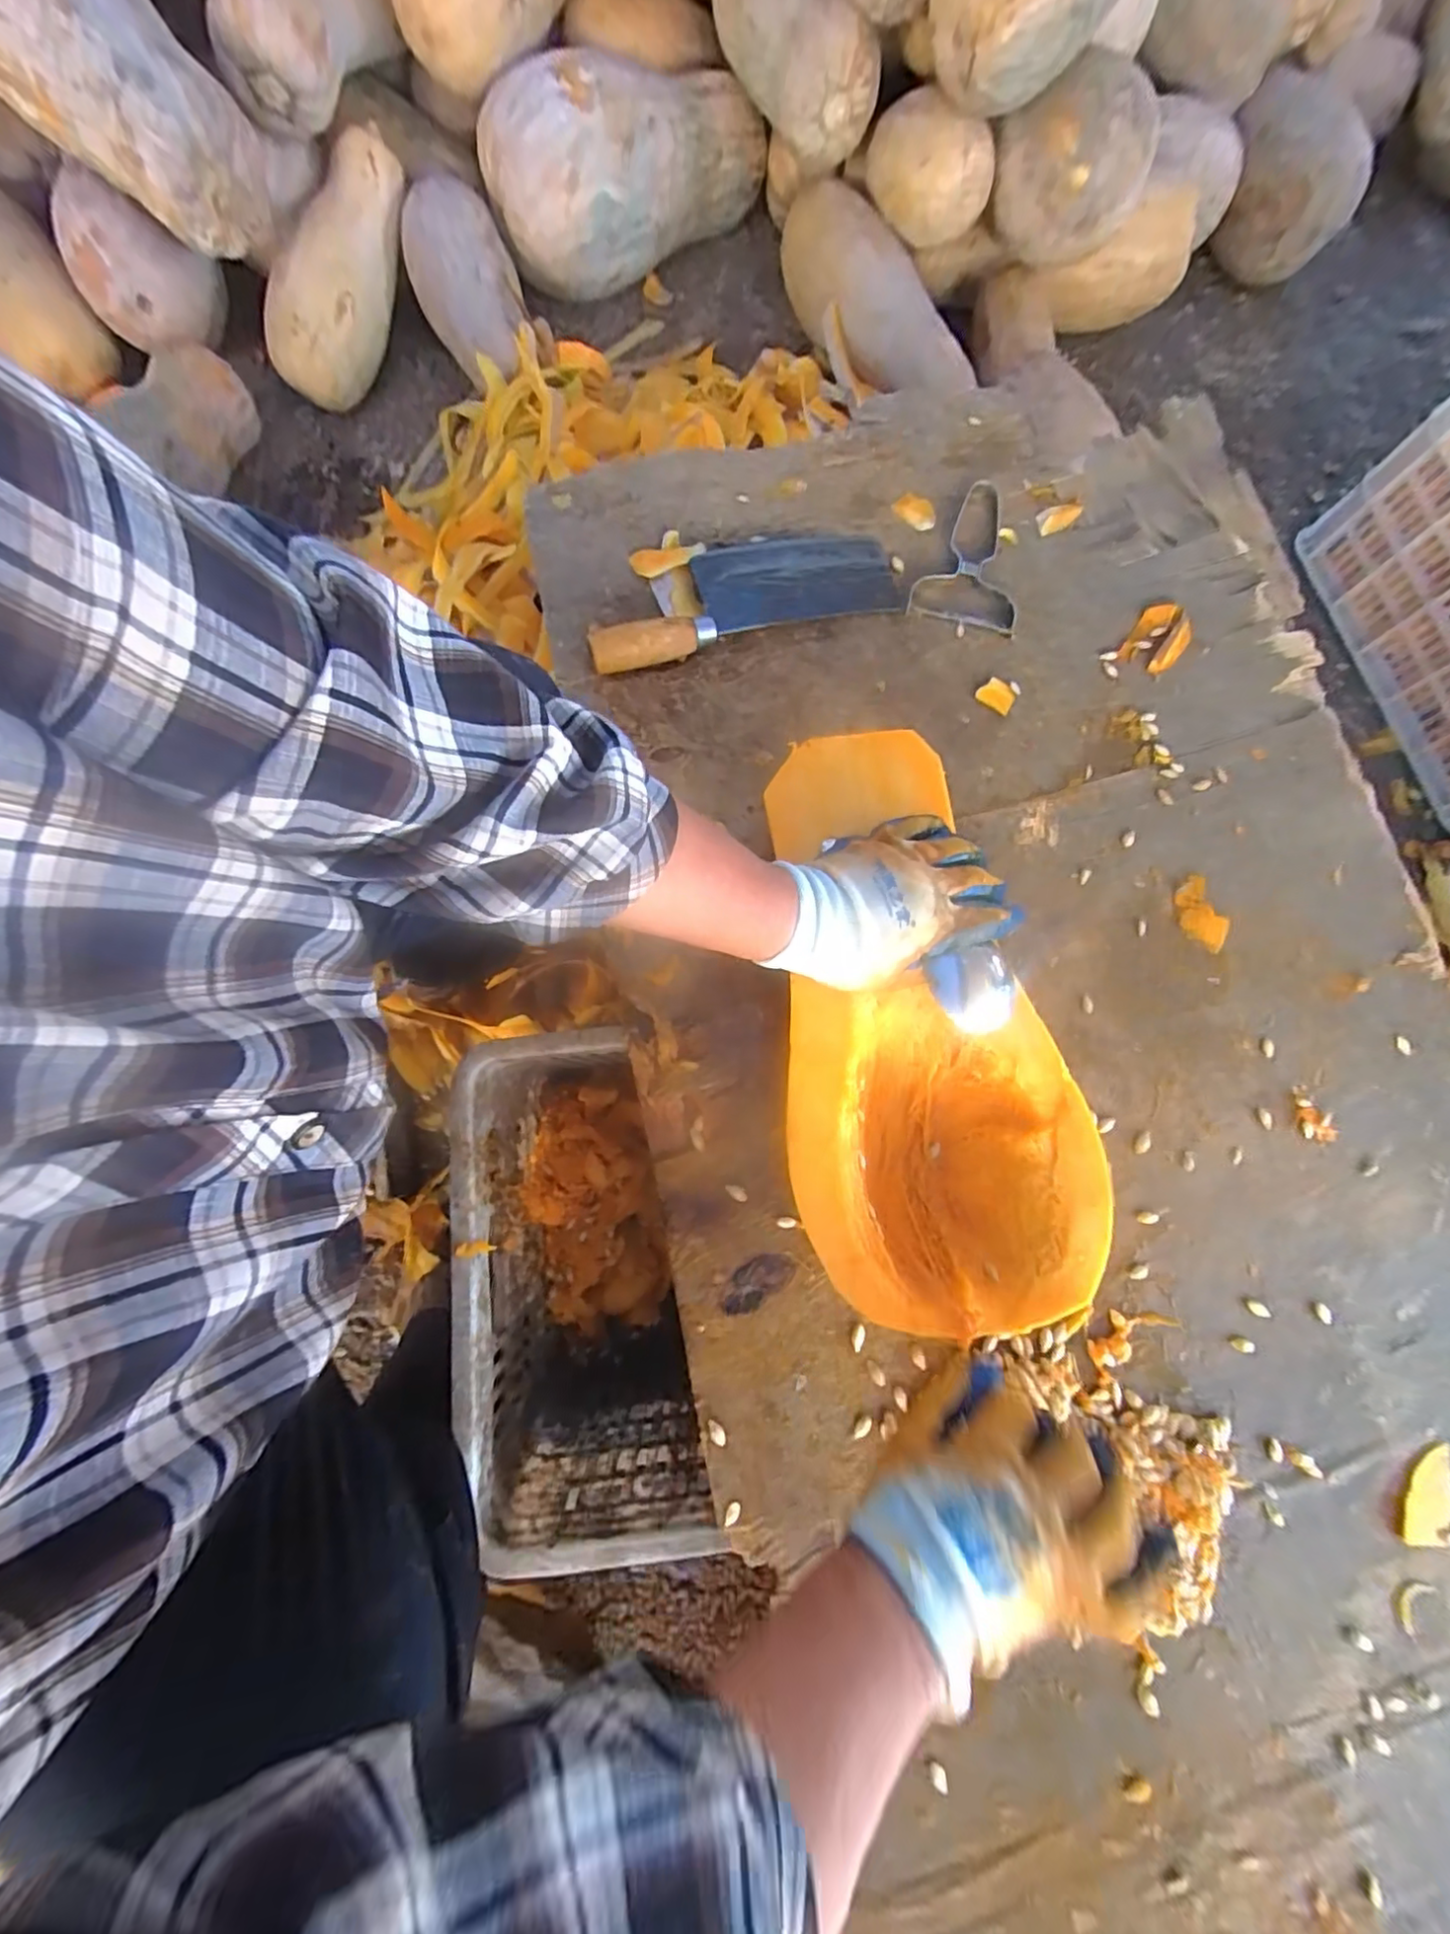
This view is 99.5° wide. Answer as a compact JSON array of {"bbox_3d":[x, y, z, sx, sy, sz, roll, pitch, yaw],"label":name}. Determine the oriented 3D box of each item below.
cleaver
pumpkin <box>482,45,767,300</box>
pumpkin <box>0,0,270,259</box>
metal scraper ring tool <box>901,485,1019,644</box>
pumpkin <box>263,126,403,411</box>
[{"bbox_3d":[0.014,-0.317,0.510,0.272,0.042,0.099,-18,79,-4],"label":"cleaver"},{"bbox_3d":[-0.117,-1.067,0.832,0.407,0.187,0.147,-36,81,-21],"label":"pumpkin"},{"bbox_3d":[-0.650,-0.934,0.624,0.326,0.140,0.158,36,79,-17],"label":"pumpkin"},{"bbox_3d":[0.220,-0.365,0.541,0.094,0.012,0.144,14,78,1],"label":"metal scraper ring tool"},{"bbox_3d":[-0.483,-0.874,0.765,0.094,0.099,0.294,33,105,5],"label":"pumpkin"}]

